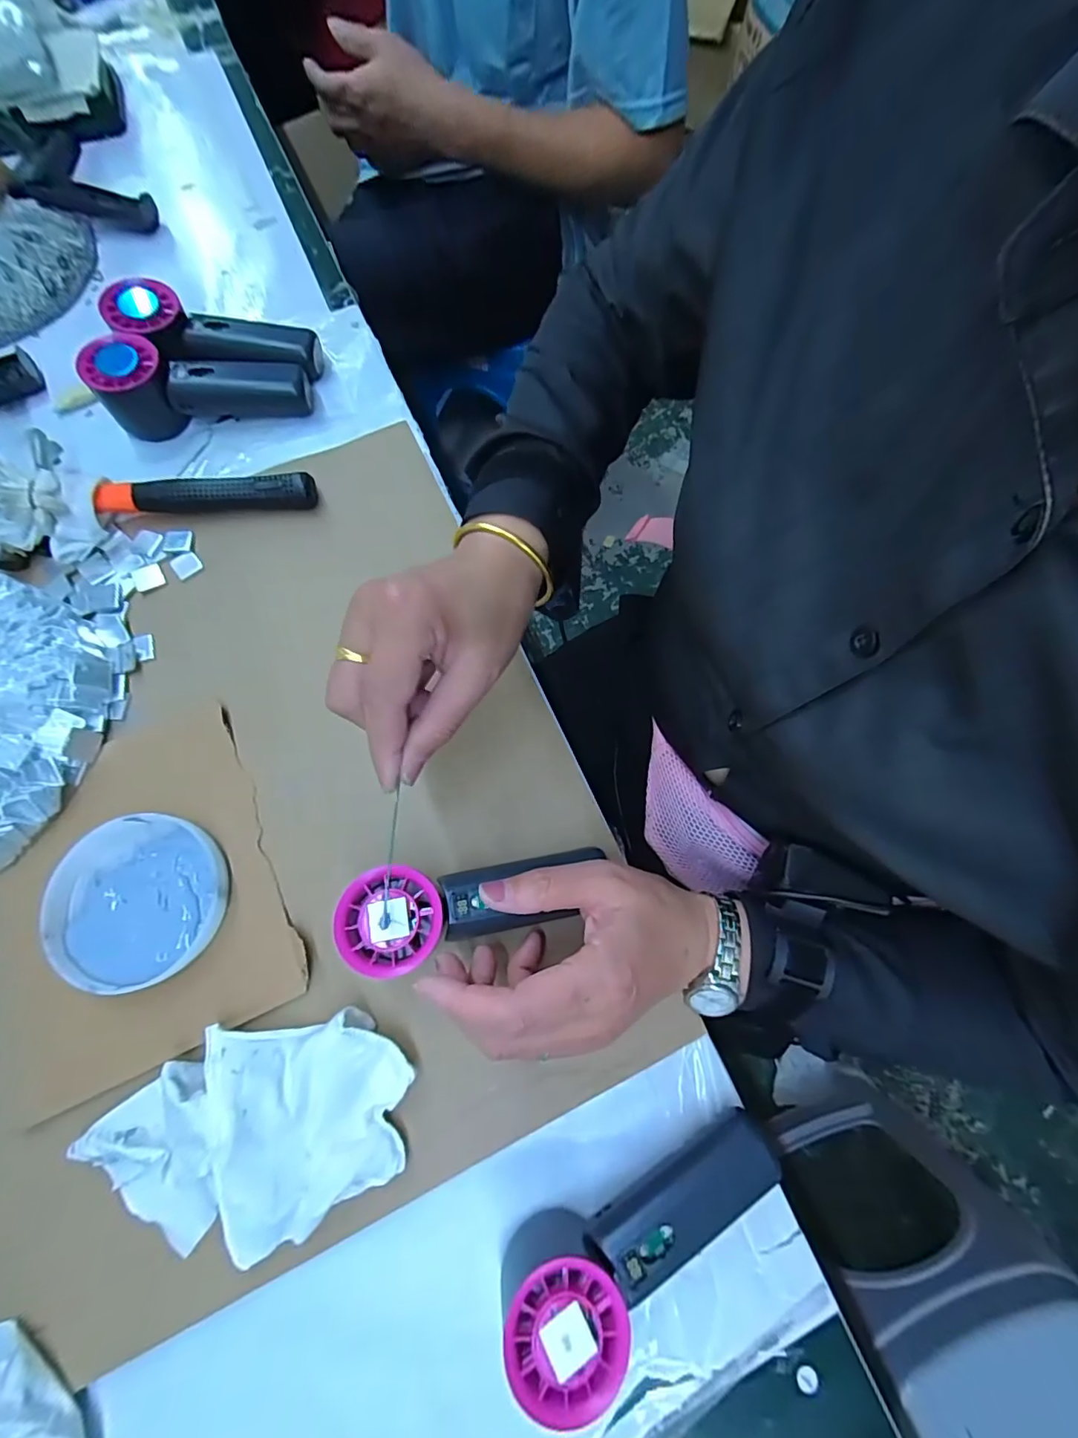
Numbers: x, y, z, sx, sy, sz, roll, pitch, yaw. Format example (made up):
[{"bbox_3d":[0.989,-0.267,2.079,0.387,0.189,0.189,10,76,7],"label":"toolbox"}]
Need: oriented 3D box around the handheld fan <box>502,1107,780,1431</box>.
[{"bbox_3d":[0.057,0.266,0.266,0.154,0.052,0.057,-21,75,-8],"label":"handheld fan"}]

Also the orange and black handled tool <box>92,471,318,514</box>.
[{"bbox_3d":[-0.256,-0.173,0.409,0.158,0.023,0.018,-7,73,-1],"label":"orange and black handled tool"}]

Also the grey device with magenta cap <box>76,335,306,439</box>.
[{"bbox_3d":[-0.269,-0.272,0.422,0.152,0.050,0.051,-9,75,-3],"label":"grey device with magenta cap"}]

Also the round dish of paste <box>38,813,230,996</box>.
[{"bbox_3d":[-0.245,0.111,0.324,0.100,0.015,0.097,1,72,-2],"label":"round dish of paste"}]

